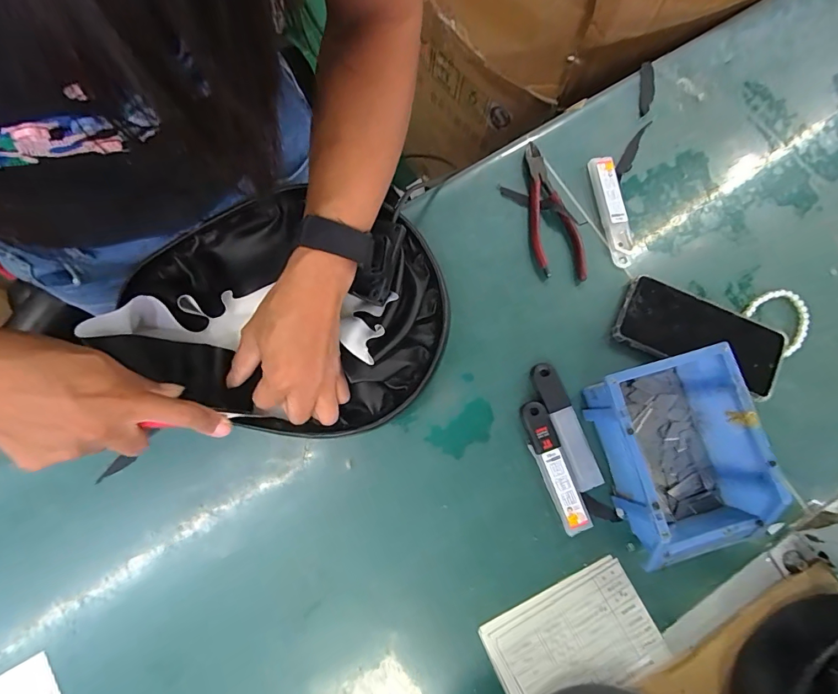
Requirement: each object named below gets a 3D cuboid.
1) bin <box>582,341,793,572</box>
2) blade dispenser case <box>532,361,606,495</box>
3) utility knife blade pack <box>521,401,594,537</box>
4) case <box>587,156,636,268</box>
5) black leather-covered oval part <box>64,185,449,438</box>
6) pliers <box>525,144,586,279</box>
[{"bbox_3d":[0.239,0.101,0.391,0.115,0.070,0.173,-16,80,-4],"label":"bin"},{"bbox_3d":[0.147,0.078,0.426,0.028,0.006,0.126,-21,80,-5],"label":"blade dispenser case"},{"bbox_3d":[0.132,0.118,0.419,0.029,0.010,0.127,-20,80,-5],"label":"utility knife blade pack"},{"bbox_3d":[0.215,-0.152,0.471,0.027,0.014,0.126,-9,79,-3],"label":"case"},{"bbox_3d":[-0.112,-0.034,0.366,0.269,0.069,0.203,12,79,1],"label":"black leather-covered oval part"},{"bbox_3d":[0.145,-0.149,0.470,0.053,0.012,0.158,-9,79,-3],"label":"pliers"}]

